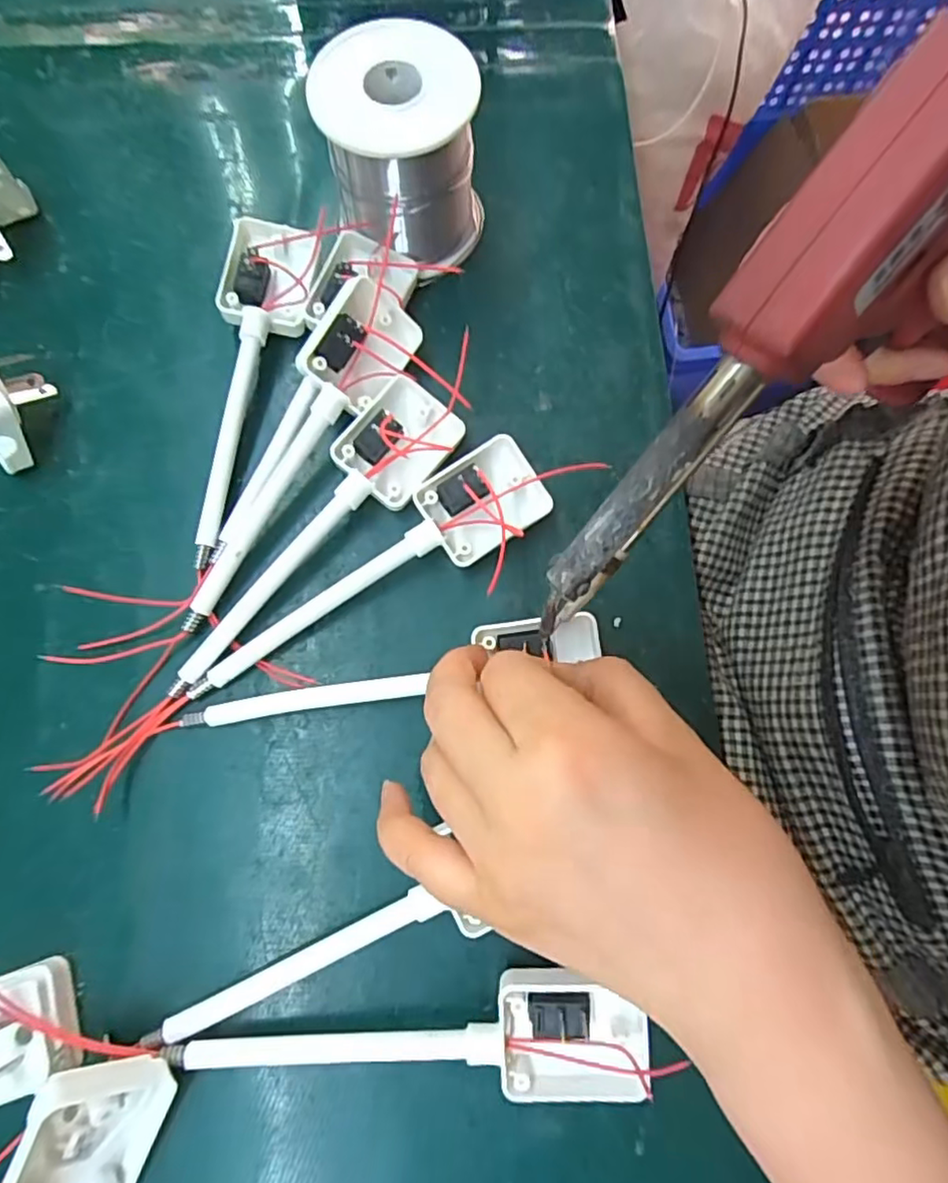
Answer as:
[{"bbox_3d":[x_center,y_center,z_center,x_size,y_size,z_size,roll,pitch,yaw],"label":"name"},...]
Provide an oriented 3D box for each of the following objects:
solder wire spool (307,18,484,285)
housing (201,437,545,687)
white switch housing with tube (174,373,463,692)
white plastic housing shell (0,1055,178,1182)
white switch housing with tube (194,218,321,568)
[{"bbox_3d":[-0.030,-0.185,0.269,0.063,0.066,0.061,-4,76,-2],"label":"solder wire spool"},{"bbox_3d":[-0.038,-0.009,0.250,0.147,0.019,0.035,-33,78,-9],"label":"housing"},{"bbox_3d":[-0.059,-0.020,0.252,0.038,0.018,0.150,33,77,7],"label":"white switch housing with tube"},{"bbox_3d":[-0.119,0.169,0.192,0.013,0.042,0.049,23,88,49],"label":"white plastic housing shell"},{"bbox_3d":[-0.095,-0.090,0.267,0.036,0.025,0.156,5,75,0],"label":"white switch housing with tube"}]

